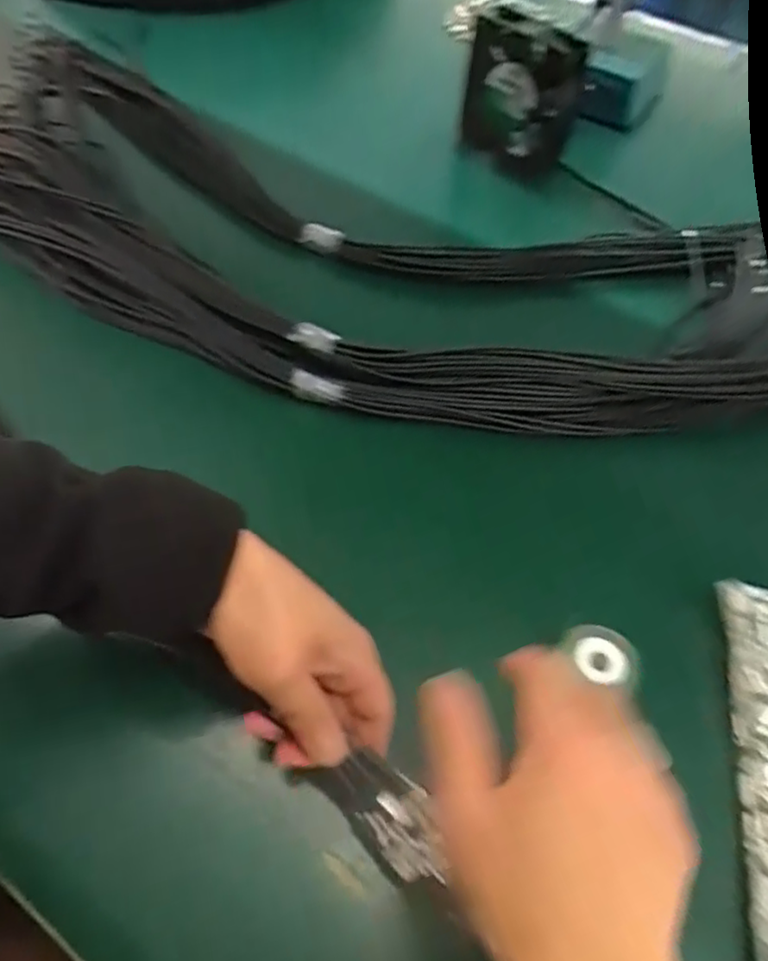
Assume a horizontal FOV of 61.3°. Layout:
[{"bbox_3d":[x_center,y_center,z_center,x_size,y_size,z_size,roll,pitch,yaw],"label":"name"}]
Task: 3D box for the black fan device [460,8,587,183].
[{"bbox_3d":[0.136,-0.388,0.656,0.118,0.129,0.049,20,57,9],"label":"black fan device"}]

